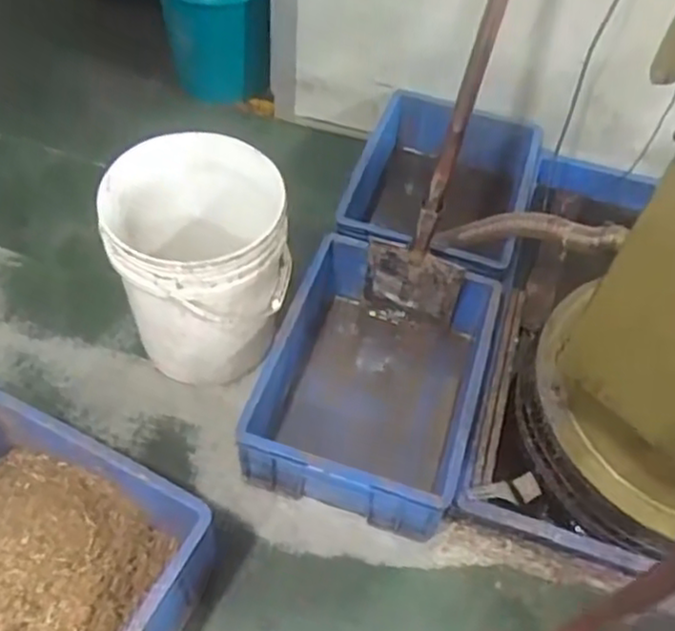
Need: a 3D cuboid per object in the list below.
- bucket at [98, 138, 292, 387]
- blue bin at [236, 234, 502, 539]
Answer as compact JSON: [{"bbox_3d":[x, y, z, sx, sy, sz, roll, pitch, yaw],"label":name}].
[{"bbox_3d":[-0.240,-0.077,1.280,0.303,0.372,0.277,-5,54,-8],"label":"bucket"},{"bbox_3d":[0.074,0.120,1.308,0.395,0.156,0.498,18,54,8],"label":"blue bin"}]

